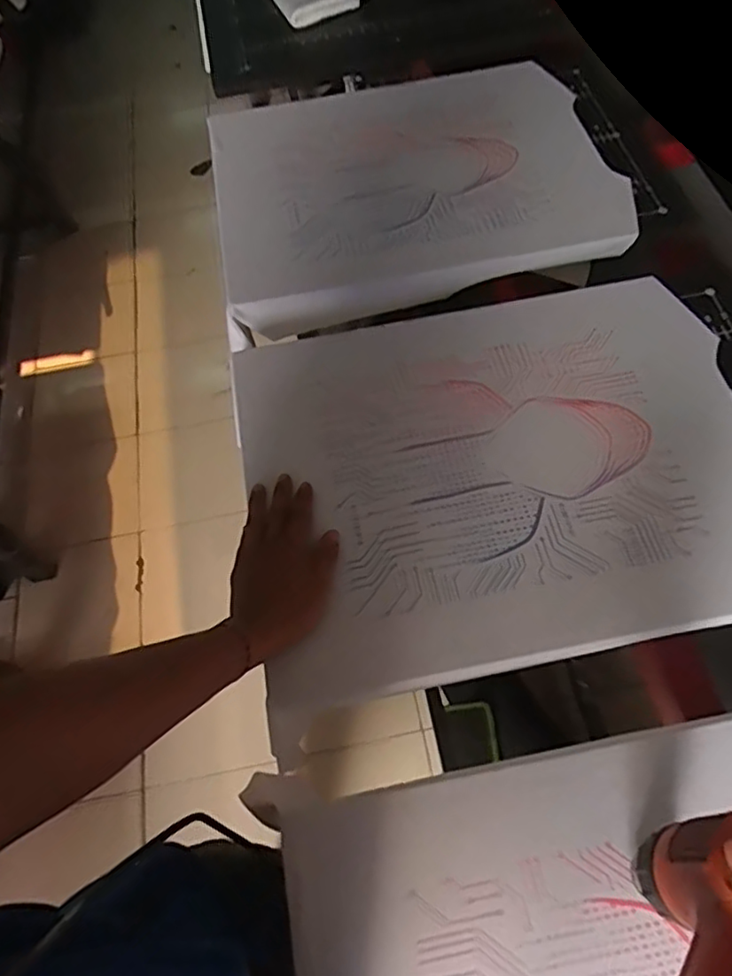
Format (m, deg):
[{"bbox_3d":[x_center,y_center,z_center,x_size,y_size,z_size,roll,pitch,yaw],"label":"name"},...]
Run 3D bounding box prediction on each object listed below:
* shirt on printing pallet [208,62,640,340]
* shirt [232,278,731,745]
[{"bbox_3d":[0.054,-0.425,0.834,0.519,0.057,0.413,-11,63,-3],"label":"shirt on printing pallet"},{"bbox_3d":[0.142,-0.028,0.618,0.510,0.034,0.399,-12,63,-3],"label":"shirt"}]

